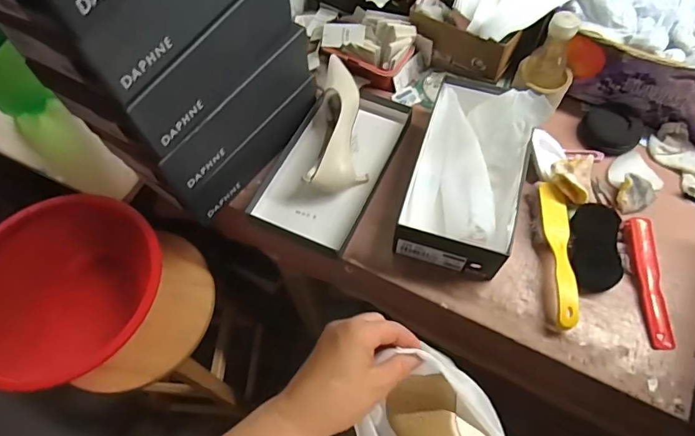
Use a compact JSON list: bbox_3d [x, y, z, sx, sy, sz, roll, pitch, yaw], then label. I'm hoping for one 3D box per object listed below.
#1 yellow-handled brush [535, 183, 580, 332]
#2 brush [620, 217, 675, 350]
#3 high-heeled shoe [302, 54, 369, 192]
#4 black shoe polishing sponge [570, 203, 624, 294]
[{"bbox_3d":[0.309,0.048,0.660,0.042,0.035,0.230,5,63,5],"label":"yellow-handled brush"},{"bbox_3d":[0.435,0.090,0.644,0.037,0.034,0.186,2,62,3],"label":"brush"},{"bbox_3d":[-0.008,-0.158,0.749,0.094,0.066,0.251,5,62,4],"label":"high-heeled shoe"},{"bbox_3d":[0.368,0.041,0.664,0.069,0.035,0.129,8,63,6],"label":"black shoe polishing sponge"}]

